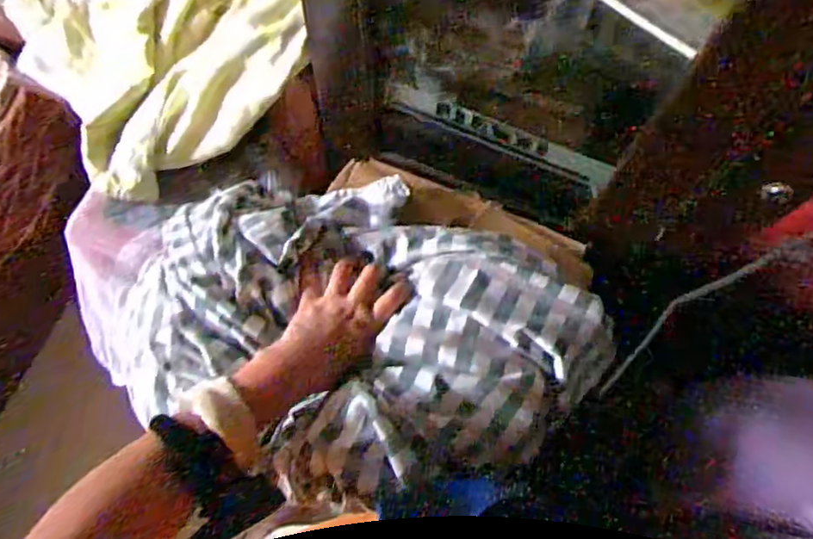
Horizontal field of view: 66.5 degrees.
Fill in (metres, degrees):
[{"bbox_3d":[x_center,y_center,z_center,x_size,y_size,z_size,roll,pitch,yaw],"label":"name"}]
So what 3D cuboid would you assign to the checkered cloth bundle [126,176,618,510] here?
[{"bbox_3d":[-0.057,0.038,0.581,0.465,0.123,0.291,23,70,6],"label":"checkered cloth bundle"}]

